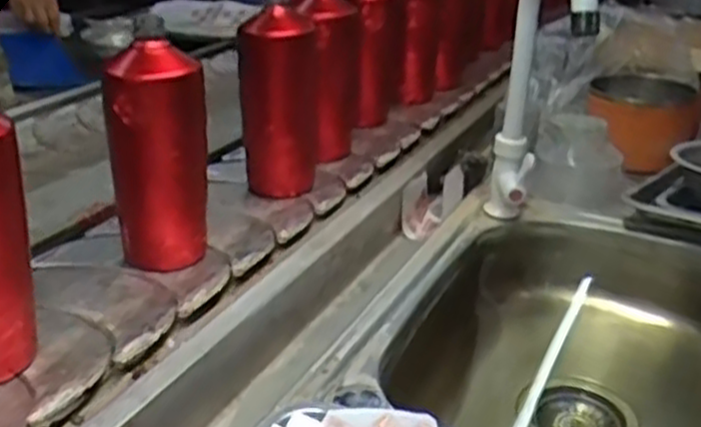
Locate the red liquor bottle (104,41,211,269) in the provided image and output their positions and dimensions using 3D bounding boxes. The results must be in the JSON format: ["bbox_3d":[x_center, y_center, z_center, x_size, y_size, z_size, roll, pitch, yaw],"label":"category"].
[{"bbox_3d":[-0.166,-0.044,0.693,0.060,0.190,0.063,15,29,28],"label":"red liquor bottle"}]

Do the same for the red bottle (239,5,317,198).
[{"bbox_3d":[-0.077,-0.125,0.868,0.077,0.190,0.066,-1,25,-4],"label":"red bottle"}]

